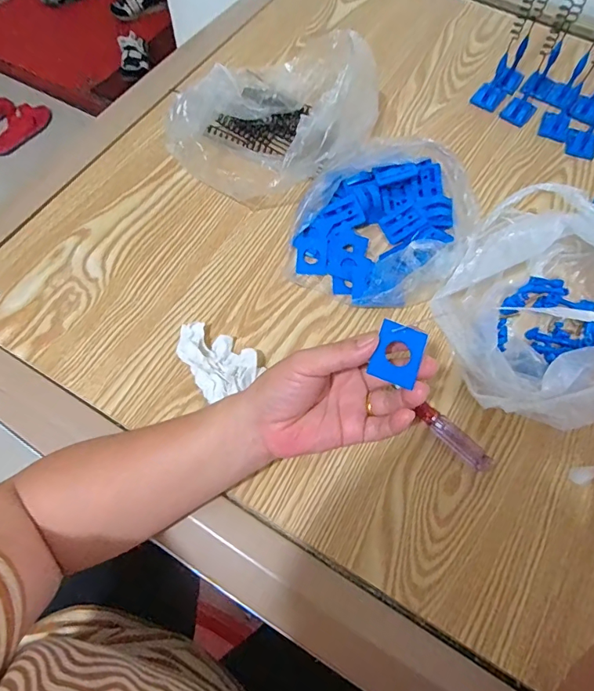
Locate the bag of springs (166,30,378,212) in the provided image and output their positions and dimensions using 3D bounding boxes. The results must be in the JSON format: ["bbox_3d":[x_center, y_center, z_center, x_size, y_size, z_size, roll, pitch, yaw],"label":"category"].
[{"bbox_3d":[-0.018,-0.259,0.504,0.194,0.085,0.207,22,67,8],"label":"bag of springs"}]

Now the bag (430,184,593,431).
[{"bbox_3d":[0.225,-0.036,0.407,0.167,0.086,0.209,30,68,11],"label":"bag"}]

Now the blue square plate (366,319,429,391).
[{"bbox_3d":[0.067,0.005,0.293,0.031,0.004,0.039,20,78,1],"label":"blue square plate"}]

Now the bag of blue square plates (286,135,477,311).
[{"bbox_3d":[0.094,-0.132,0.471,0.168,0.045,0.199,28,68,10],"label":"bag of blue square plates"}]

